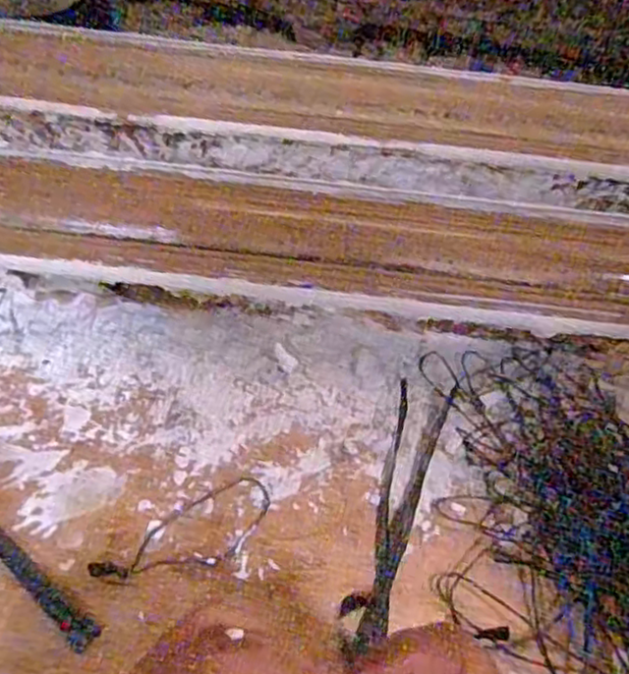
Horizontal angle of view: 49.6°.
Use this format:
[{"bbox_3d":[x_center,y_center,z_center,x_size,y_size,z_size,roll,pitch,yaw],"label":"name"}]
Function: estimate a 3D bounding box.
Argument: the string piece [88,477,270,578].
[{"bbox_3d":[-0.072,0.117,0.392,0.108,0.004,0.043,-25,55,-24],"label":"string piece"}]

